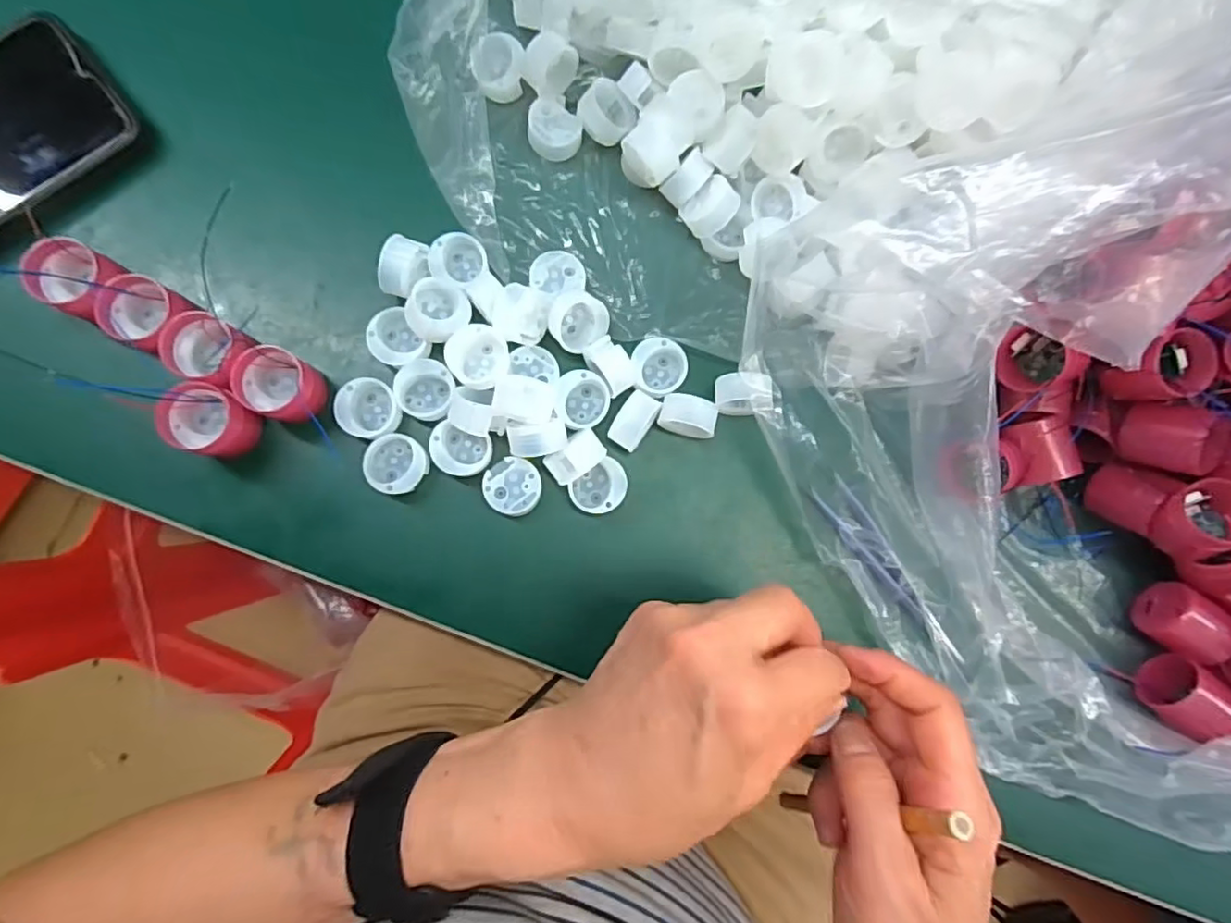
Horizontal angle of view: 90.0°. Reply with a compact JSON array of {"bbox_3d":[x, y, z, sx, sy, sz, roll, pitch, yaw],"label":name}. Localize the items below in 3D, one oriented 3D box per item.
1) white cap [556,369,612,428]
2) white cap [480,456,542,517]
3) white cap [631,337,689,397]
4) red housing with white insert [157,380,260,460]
[{"bbox_3d":[-0.016,-0.029,0.292,0.025,0.015,0.027,0,86,-5],"label":"white cap"},{"bbox_3d":[-0.047,0.012,0.286,0.025,0.010,0.026,0,86,-5],"label":"white cap"},{"bbox_3d":[0.021,-0.045,0.297,0.027,0.014,0.028,0,86,-5],"label":"white cap"},{"bbox_3d":[-0.176,-0.018,0.272,0.031,0.029,0.028,15,85,-4],"label":"red housing with white insert"}]

